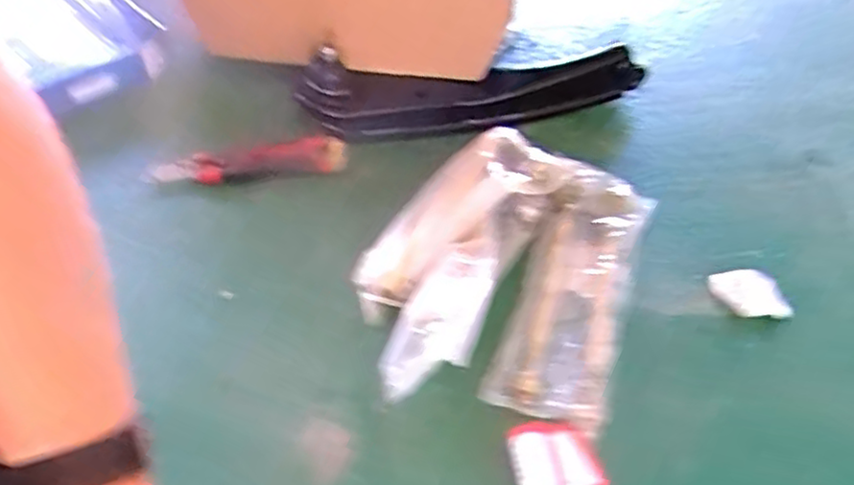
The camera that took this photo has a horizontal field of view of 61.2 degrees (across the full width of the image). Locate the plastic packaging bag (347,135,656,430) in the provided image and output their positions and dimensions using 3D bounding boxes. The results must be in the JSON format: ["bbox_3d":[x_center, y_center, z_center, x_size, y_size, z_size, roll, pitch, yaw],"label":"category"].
[{"bbox_3d":[0.061,0.017,0.581,0.206,0.063,0.270,18,47,10],"label":"plastic packaging bag"}]

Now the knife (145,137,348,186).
[{"bbox_3d":[-0.162,-0.069,0.654,0.173,0.029,0.032,-6,48,-13],"label":"knife"}]

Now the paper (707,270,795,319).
[{"bbox_3d":[0.275,0.045,0.615,0.057,0.017,0.046,-5,48,-12],"label":"paper"}]

